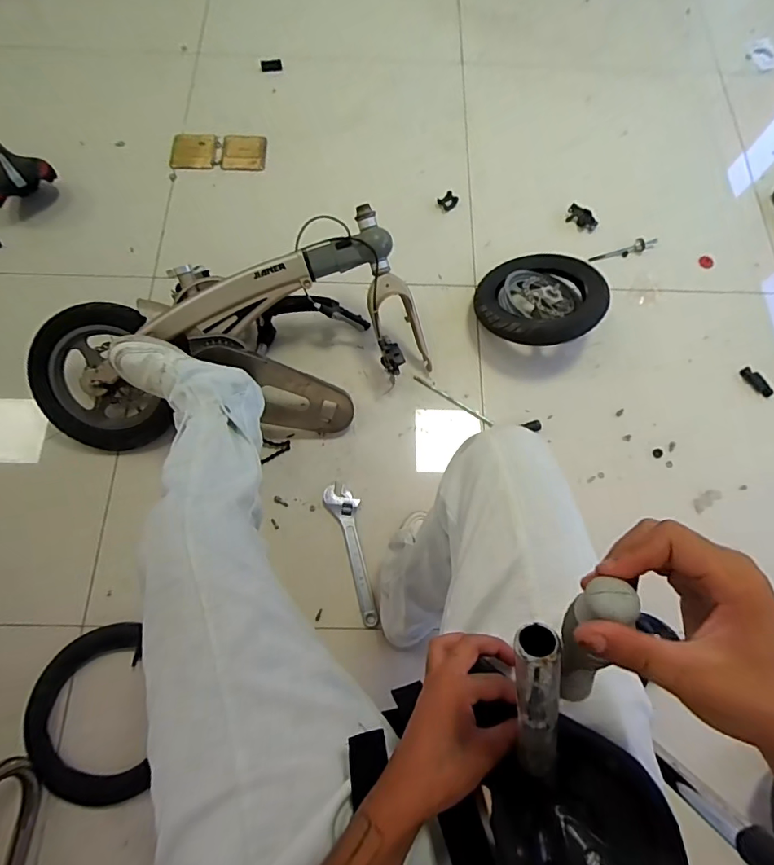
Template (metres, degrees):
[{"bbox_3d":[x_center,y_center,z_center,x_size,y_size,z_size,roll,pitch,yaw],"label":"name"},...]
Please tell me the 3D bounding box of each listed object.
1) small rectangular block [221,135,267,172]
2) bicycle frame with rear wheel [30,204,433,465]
[{"bbox_3d":[-0.401,-0.780,1.311,0.126,0.008,0.127,-1,71,-1],"label":"small rectangular block"},{"bbox_3d":[-0.315,-0.153,0.982,0.794,0.216,0.382,-21,73,-7],"label":"bicycle frame with rear wheel"}]

